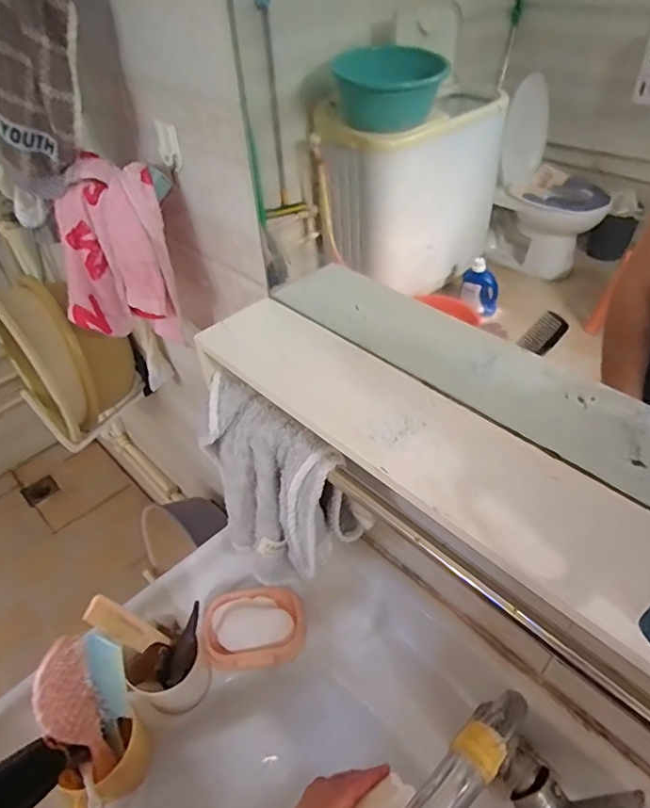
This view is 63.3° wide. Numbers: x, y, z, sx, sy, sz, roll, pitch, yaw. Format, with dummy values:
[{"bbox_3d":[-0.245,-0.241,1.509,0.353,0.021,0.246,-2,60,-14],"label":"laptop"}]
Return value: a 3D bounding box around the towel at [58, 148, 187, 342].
[{"bbox_3d":[-0.244,-0.168,0.611,0.151,0.208,0.068,19,33,16],"label":"towel"}]

